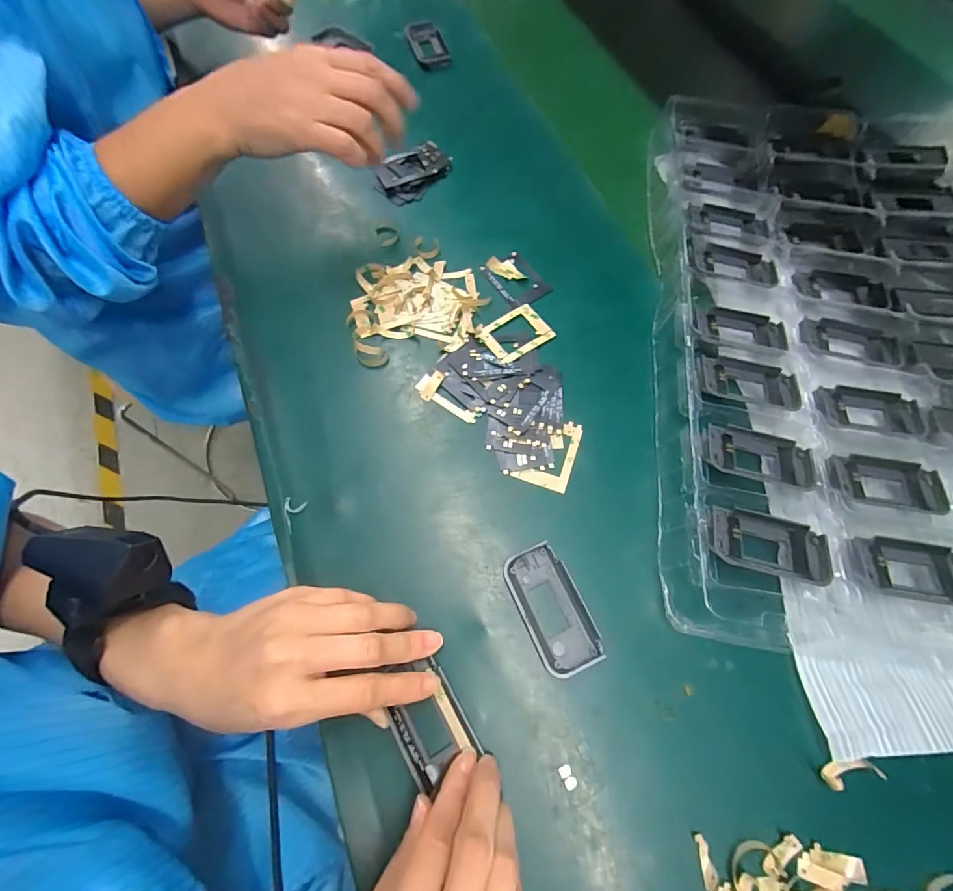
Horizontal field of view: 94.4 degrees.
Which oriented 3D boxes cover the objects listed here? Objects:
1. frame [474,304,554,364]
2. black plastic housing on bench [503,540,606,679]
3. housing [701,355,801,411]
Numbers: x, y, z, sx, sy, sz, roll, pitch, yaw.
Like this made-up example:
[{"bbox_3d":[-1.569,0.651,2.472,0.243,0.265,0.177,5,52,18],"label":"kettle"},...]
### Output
[{"bbox_3d":[0.032,-0.091,0.358,0.053,0.005,0.038,-32,71,-12],"label":"frame"},{"bbox_3d":[0.047,0.102,0.278,0.039,0.008,0.076,-23,70,-9],"label":"black plastic housing on bench"},{"bbox_3d":[0.205,-0.048,0.328,0.075,0.007,0.038,9,69,4],"label":"housing"}]

